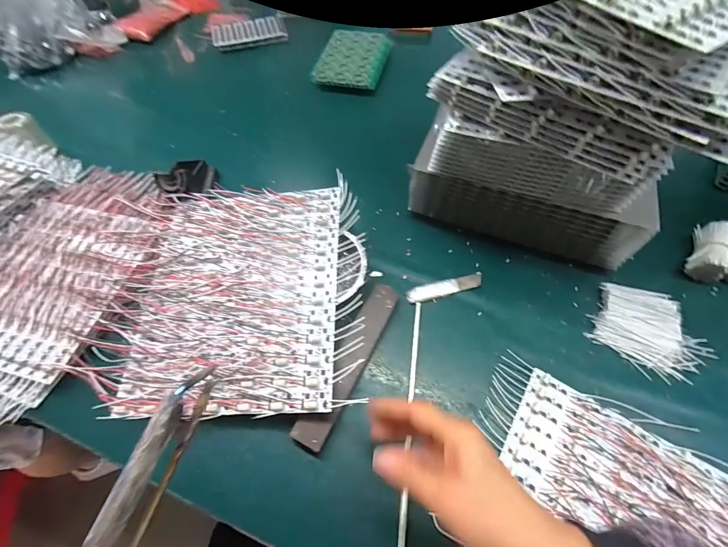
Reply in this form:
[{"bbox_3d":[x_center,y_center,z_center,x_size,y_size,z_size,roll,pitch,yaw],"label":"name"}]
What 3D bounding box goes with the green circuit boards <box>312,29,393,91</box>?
[{"bbox_3d":[-0.019,-0.475,0.743,0.134,0.020,0.227,8,60,6],"label":"green circuit boards"}]

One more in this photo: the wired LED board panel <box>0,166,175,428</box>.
[{"bbox_3d":[-0.401,0.002,0.441,0.201,0.039,0.354,15,61,9],"label":"wired LED board panel"}]

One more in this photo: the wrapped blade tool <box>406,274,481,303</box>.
[{"bbox_3d":[0.106,0.019,0.442,0.103,0.007,0.022,-13,58,-10],"label":"wrapped blade tool"}]

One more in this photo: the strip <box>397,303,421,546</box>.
[{"bbox_3d":[0.048,0.155,0.355,0.007,0.004,0.279,8,57,4],"label":"strip"}]

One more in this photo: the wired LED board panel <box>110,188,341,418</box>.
[{"bbox_3d":[-0.147,0.016,0.407,0.250,0.043,0.280,1,56,-1],"label":"wired LED board panel"}]

